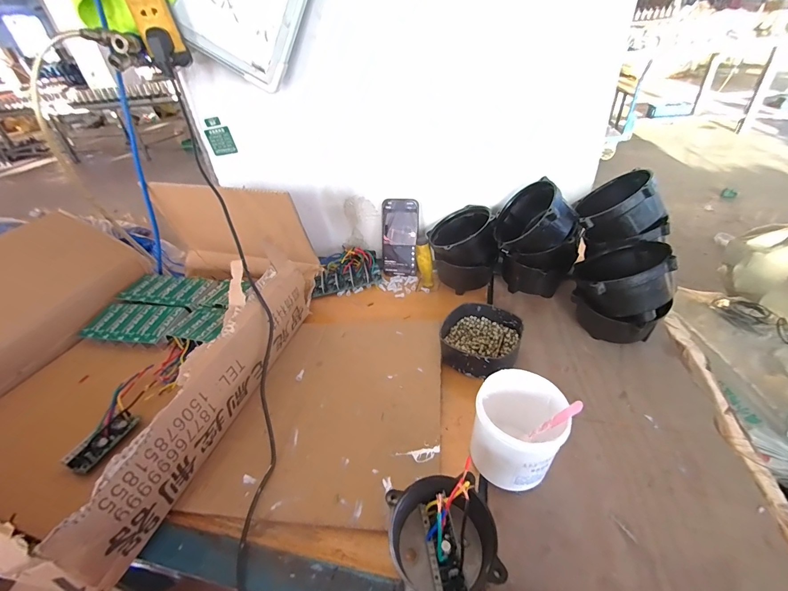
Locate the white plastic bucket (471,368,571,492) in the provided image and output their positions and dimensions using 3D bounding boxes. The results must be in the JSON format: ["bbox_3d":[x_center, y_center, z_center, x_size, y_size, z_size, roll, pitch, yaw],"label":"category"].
[{"bbox_3d":[0.142,0.159,0.406,0.088,0.109,0.090,-4,36,3],"label":"white plastic bucket"}]

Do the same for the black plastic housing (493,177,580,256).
[{"bbox_3d":[0.251,-0.123,0.627,0.127,0.093,0.128,-35,29,39],"label":"black plastic housing"}]

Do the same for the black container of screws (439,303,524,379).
[{"bbox_3d":[0.137,0.074,0.572,0.121,0.050,0.131,19,43,31],"label":"black container of screws"}]

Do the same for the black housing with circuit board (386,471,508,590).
[{"bbox_3d":[0.049,0.231,0.341,0.098,0.073,0.085,-7,36,-1],"label":"black housing with circuit board"}]

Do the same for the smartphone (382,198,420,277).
[{"bbox_3d":[0.012,-0.125,0.766,0.080,0.161,0.008,7,12,23],"label":"smartphone"}]

